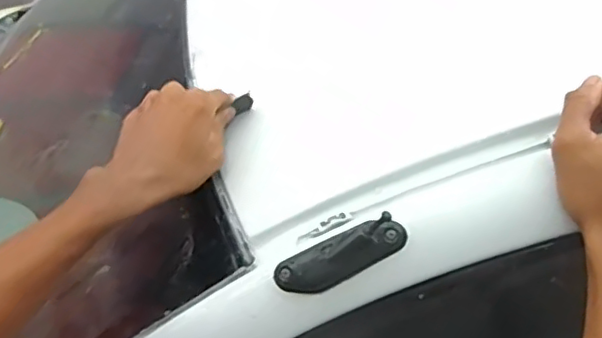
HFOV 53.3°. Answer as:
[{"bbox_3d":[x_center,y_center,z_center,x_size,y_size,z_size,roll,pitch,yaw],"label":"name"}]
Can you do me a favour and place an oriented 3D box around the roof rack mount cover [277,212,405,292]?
[{"bbox_3d":[0.028,0.064,0.440,0.099,0.029,0.025,-25,42,7],"label":"roof rack mount cover"}]

